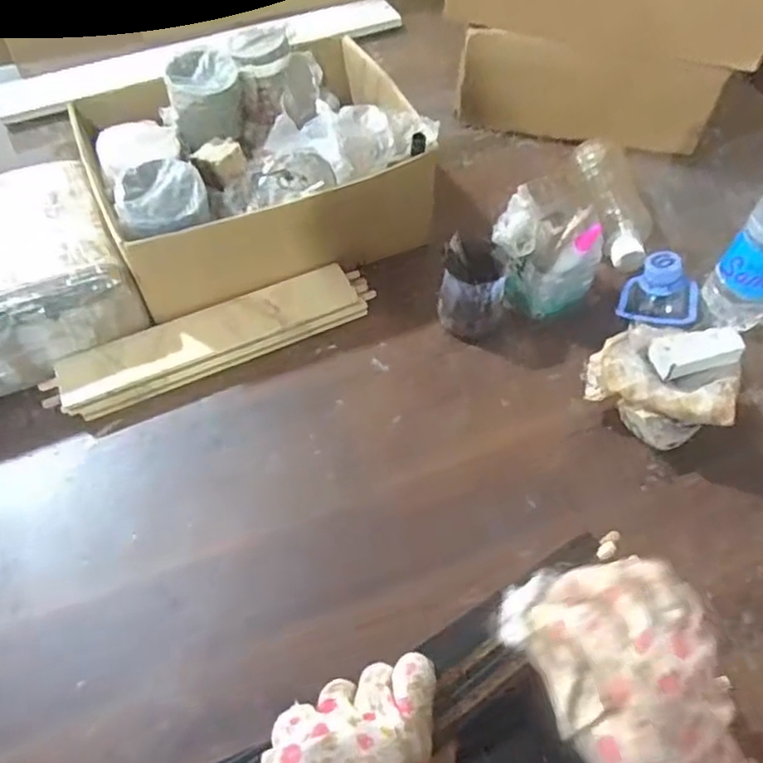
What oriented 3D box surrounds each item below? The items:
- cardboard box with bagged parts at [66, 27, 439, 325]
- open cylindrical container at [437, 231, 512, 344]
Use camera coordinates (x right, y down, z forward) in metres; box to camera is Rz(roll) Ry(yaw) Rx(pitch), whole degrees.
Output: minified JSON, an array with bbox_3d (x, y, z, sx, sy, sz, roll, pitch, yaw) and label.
[{"bbox_3d":[-0.130,-0.239,0.656,0.322,0.129,0.255,-21,57,-14],"label":"cardboard box with bagged parts"},{"bbox_3d":[0.092,-0.090,0.623,0.069,0.084,0.072,0,56,0],"label":"open cylindrical container"}]

